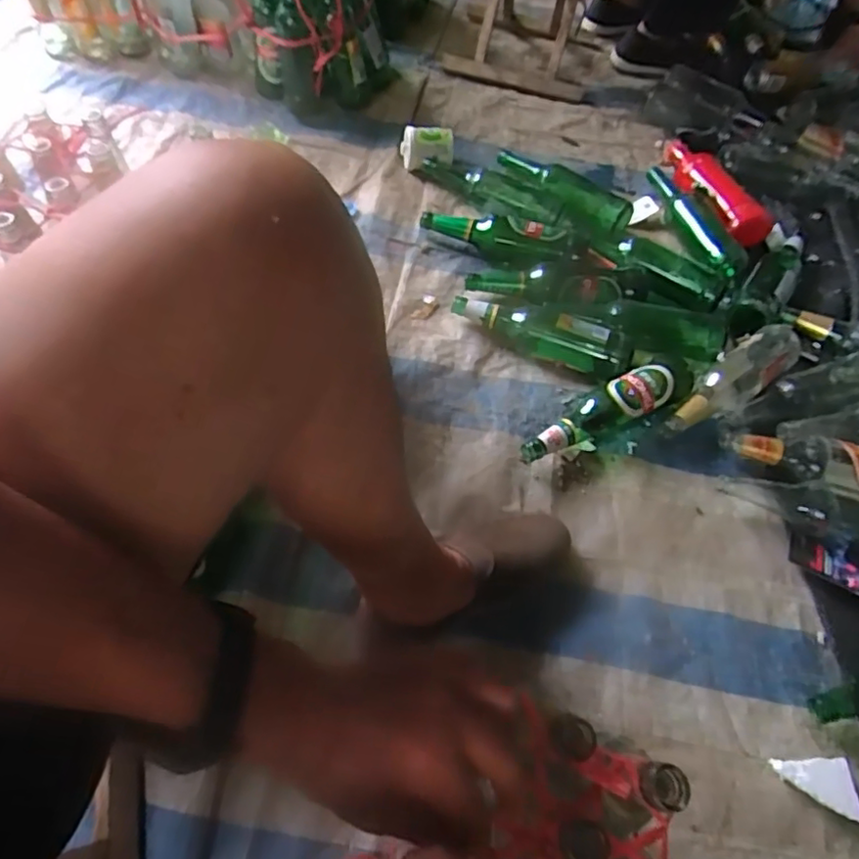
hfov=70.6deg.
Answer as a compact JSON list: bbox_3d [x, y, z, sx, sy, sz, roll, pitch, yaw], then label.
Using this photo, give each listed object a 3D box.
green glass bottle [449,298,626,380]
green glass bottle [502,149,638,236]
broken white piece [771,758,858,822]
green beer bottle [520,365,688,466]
[{"bbox_3d":[0.158,-0.143,0.868,0.252,0.059,0.061,30,61,13],"label":"green glass bottle"},{"bbox_3d":[0.235,-0.422,1.083,0.263,0.058,0.066,37,62,17],"label":"green glass bottle"},{"bbox_3d":[0.390,0.361,0.610,0.070,0.030,0.053,2,58,-4],"label":"broken white piece"},{"bbox_3d":[0.241,-0.028,0.809,0.272,0.059,0.067,-24,63,-18],"label":"green beer bottle"}]

